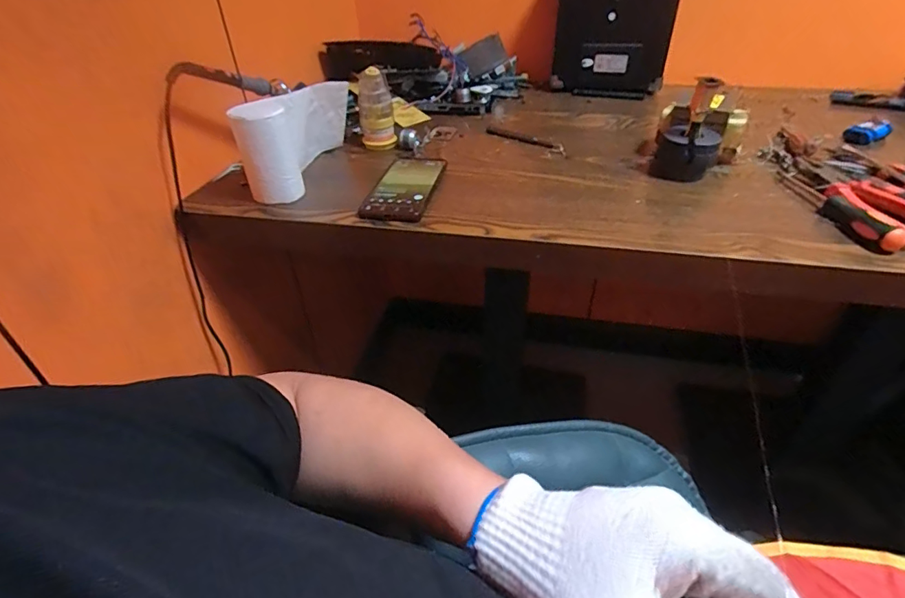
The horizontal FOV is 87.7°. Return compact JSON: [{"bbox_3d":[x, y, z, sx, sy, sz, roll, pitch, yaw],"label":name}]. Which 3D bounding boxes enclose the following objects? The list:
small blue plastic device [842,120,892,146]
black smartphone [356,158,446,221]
[{"bbox_3d":[0.607,-0.242,0.690,0.071,0.027,0.034,-18,43,-19],"label":"small blue plastic device"},{"bbox_3d":[-0.059,-0.144,0.597,0.077,0.013,0.156,7,41,9],"label":"black smartphone"}]

